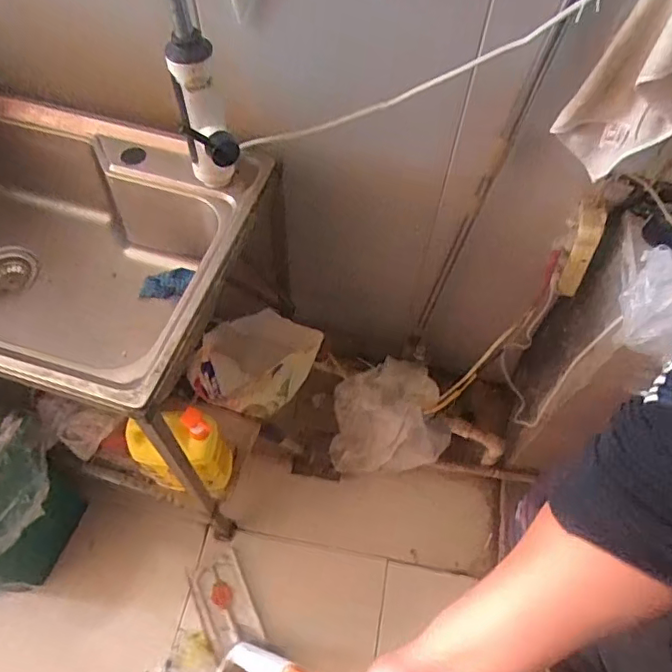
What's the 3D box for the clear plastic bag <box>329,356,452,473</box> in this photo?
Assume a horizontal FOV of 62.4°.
[{"bbox_3d":[0.132,0.192,1.330,0.269,0.277,0.206,6,59,2],"label":"clear plastic bag"}]

